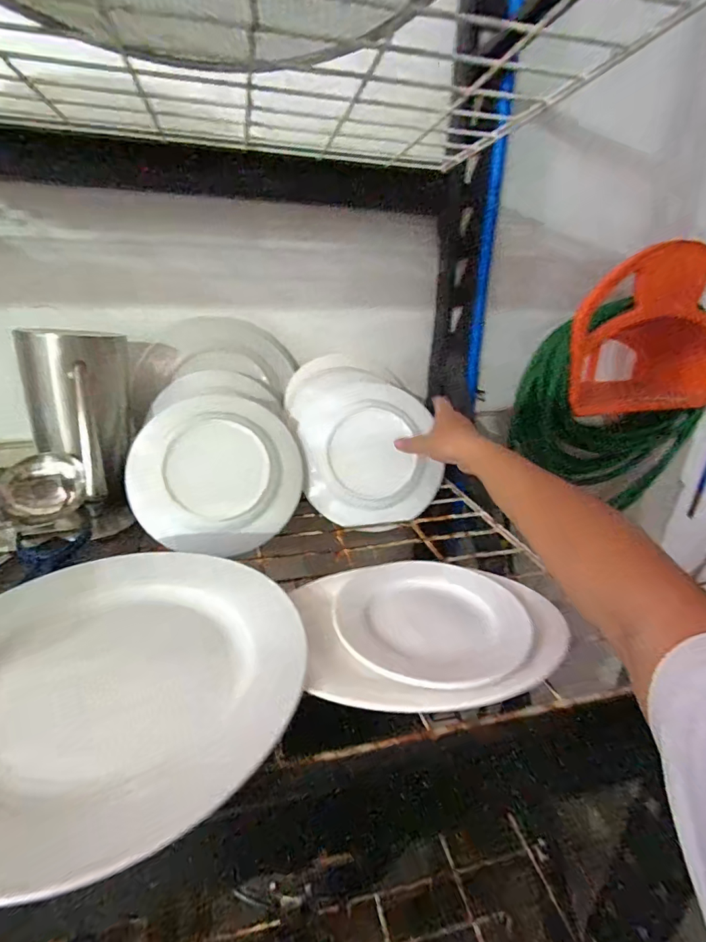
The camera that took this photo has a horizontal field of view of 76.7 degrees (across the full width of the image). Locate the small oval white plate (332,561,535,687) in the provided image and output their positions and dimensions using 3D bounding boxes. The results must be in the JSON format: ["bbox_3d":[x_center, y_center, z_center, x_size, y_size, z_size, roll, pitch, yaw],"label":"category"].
[{"bbox_3d":[0.063,0.117,0.371,0.153,0.013,0.134,4,23,9],"label":"small oval white plate"}]

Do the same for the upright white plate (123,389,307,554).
[{"bbox_3d":[-0.158,0.000,0.529,0.194,0.189,0.020,20,-18,-11],"label":"upright white plate"}]

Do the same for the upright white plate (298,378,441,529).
[{"bbox_3d":[0.022,-0.029,0.602,0.176,0.196,0.029,-6,-5,-7],"label":"upright white plate"}]

